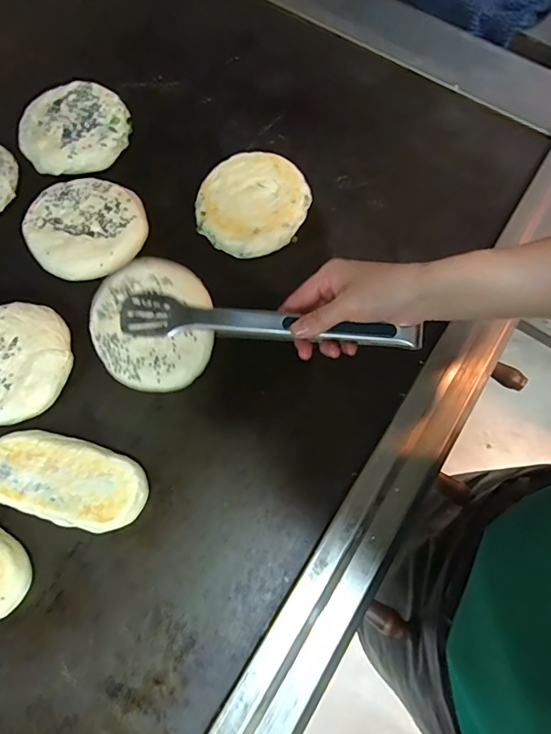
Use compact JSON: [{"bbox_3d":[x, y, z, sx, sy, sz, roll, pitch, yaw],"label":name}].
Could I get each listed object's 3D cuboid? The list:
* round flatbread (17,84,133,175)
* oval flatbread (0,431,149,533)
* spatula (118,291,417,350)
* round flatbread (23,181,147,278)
[{"bbox_3d":[-0.234,-0.274,0.533,0.115,0.029,0.117,0,72,0],"label":"round flatbread"},{"bbox_3d":[-0.183,0.099,0.403,0.141,0.029,0.069,18,72,5],"label":"oval flatbread"},{"bbox_3d":[-0.009,-0.038,0.420,0.275,0.023,0.035,6,72,7],"label":"spatula"},{"bbox_3d":[-0.201,-0.146,0.491,0.121,0.027,0.113,0,72,0],"label":"round flatbread"}]

